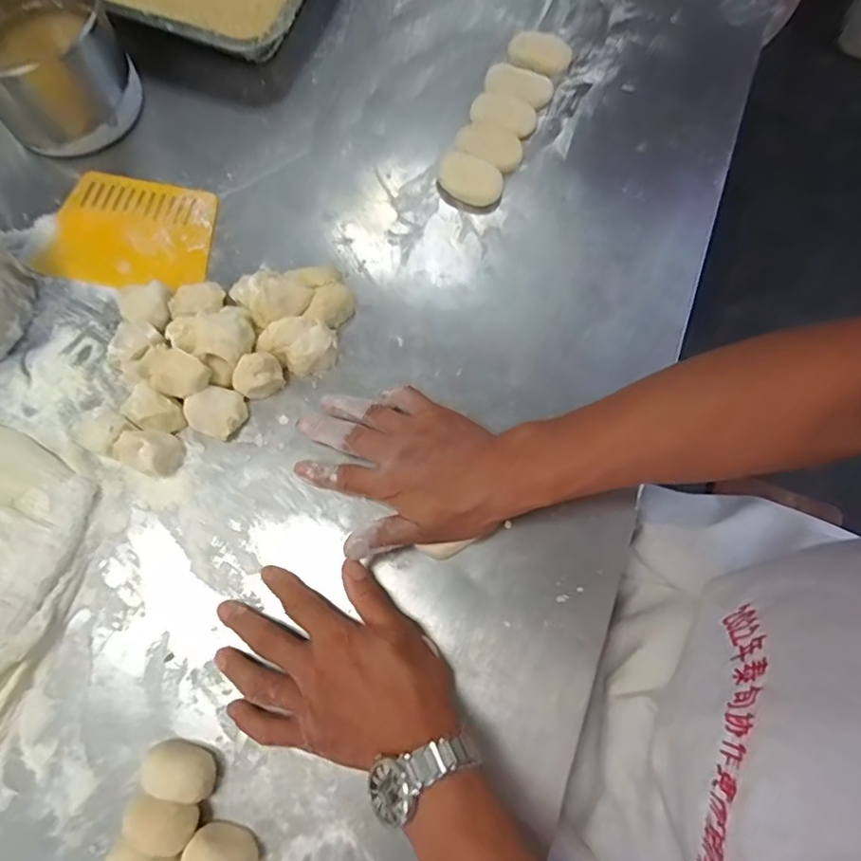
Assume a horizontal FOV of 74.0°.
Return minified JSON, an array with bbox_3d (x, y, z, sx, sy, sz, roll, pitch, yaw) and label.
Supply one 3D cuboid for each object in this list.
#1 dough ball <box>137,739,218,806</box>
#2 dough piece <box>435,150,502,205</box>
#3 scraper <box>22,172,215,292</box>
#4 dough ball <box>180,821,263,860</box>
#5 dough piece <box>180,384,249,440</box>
[{"bbox_3d":[-0.178,0.241,0.405,0.053,0.027,0.030,12,73,3],"label":"dough ball"},{"bbox_3d":[0.039,-0.250,0.566,0.064,0.017,0.043,24,74,7],"label":"dough piece"},{"bbox_3d":[-0.289,-0.195,0.552,0.159,0.006,0.116,9,73,3],"label":"scraper"},{"bbox_3d":[-0.140,0.291,0.387,0.048,0.029,0.032,23,74,7],"label":"dough ball"},{"bbox_3d":[-0.180,-0.016,0.485,0.041,0.027,0.045,0,73,0],"label":"dough piece"}]

